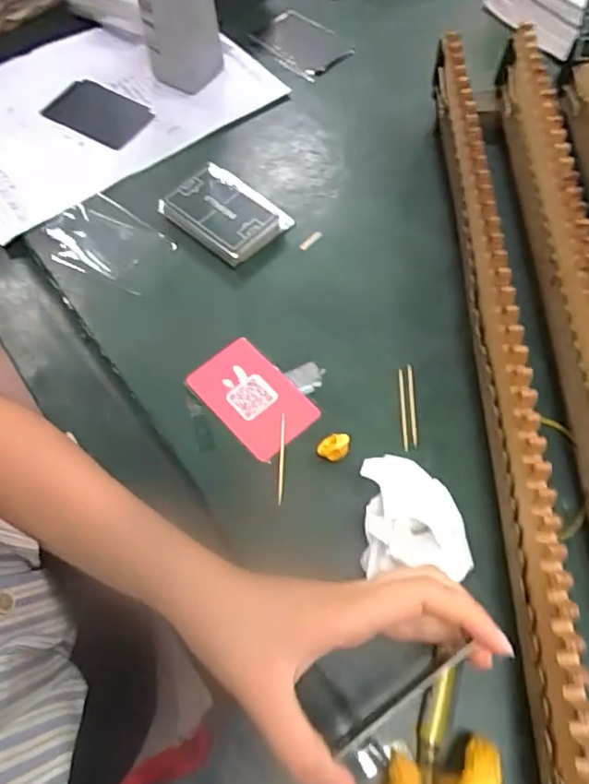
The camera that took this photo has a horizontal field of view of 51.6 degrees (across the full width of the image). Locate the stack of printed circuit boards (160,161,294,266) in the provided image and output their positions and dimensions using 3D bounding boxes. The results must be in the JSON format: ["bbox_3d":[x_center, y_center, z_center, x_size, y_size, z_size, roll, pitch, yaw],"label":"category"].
[{"bbox_3d":[-0.058,-0.146,0.494,0.095,0.011,0.068,39,70,20],"label":"stack of printed circuit boards"}]

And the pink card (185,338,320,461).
[{"bbox_3d":[-0.029,0.004,0.422,0.053,0.004,0.085,-40,68,-12],"label":"pink card"}]

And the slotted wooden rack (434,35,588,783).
[{"bbox_3d":[0.121,-0.010,0.375,0.024,0.082,0.545,-2,62,1],"label":"slotted wooden rack"}]

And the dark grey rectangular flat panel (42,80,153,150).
[{"bbox_3d":[-0.182,-0.259,0.563,0.099,0.008,0.058,27,67,15],"label":"dark grey rectangular flat panel"}]

